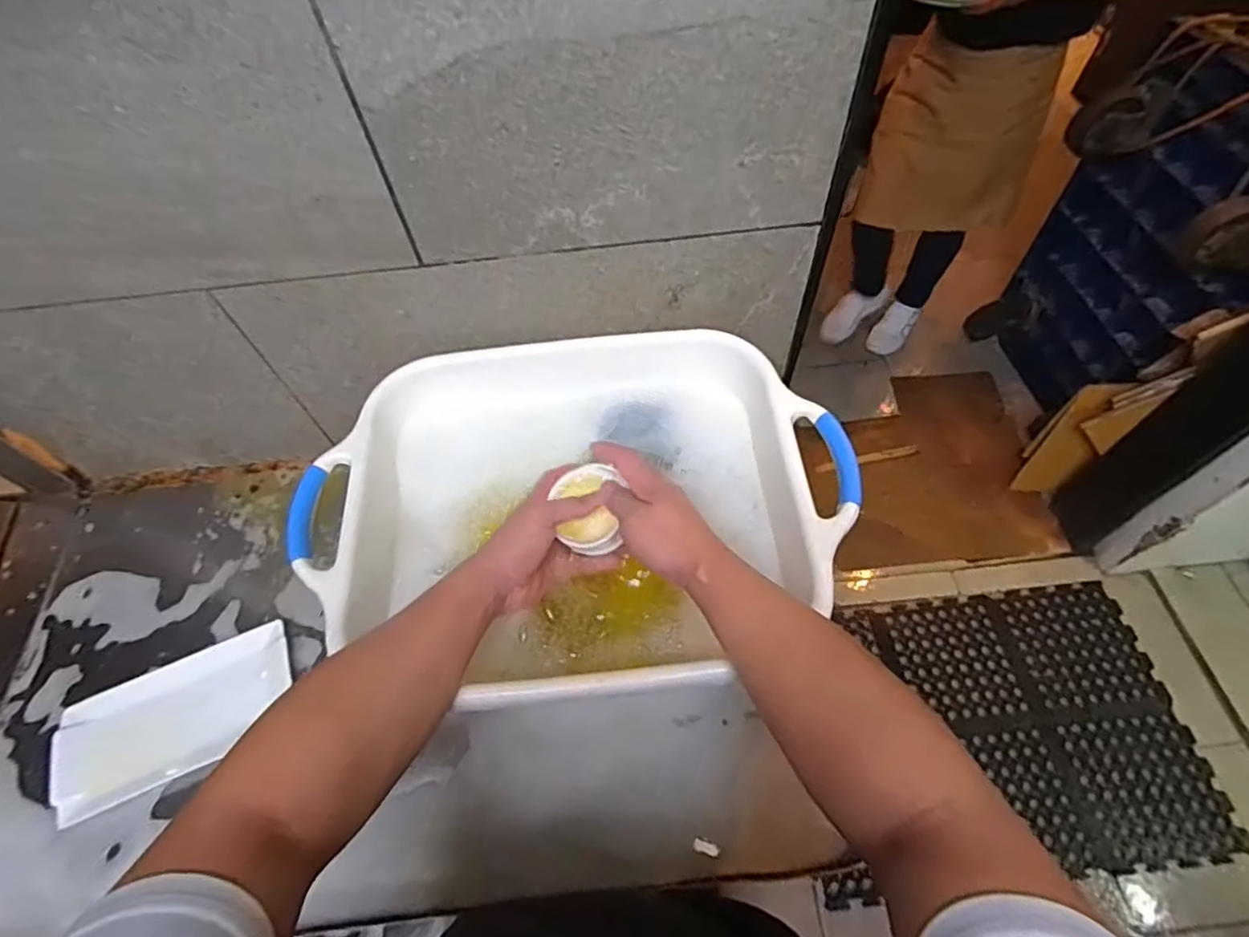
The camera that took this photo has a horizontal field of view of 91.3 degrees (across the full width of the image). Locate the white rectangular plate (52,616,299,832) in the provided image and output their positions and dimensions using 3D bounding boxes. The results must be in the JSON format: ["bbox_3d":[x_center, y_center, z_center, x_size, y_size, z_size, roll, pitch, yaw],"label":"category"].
[{"bbox_3d":[-0.483,0.266,0.656,0.246,0.016,0.126,-23,59,-10],"label":"white rectangular plate"}]

